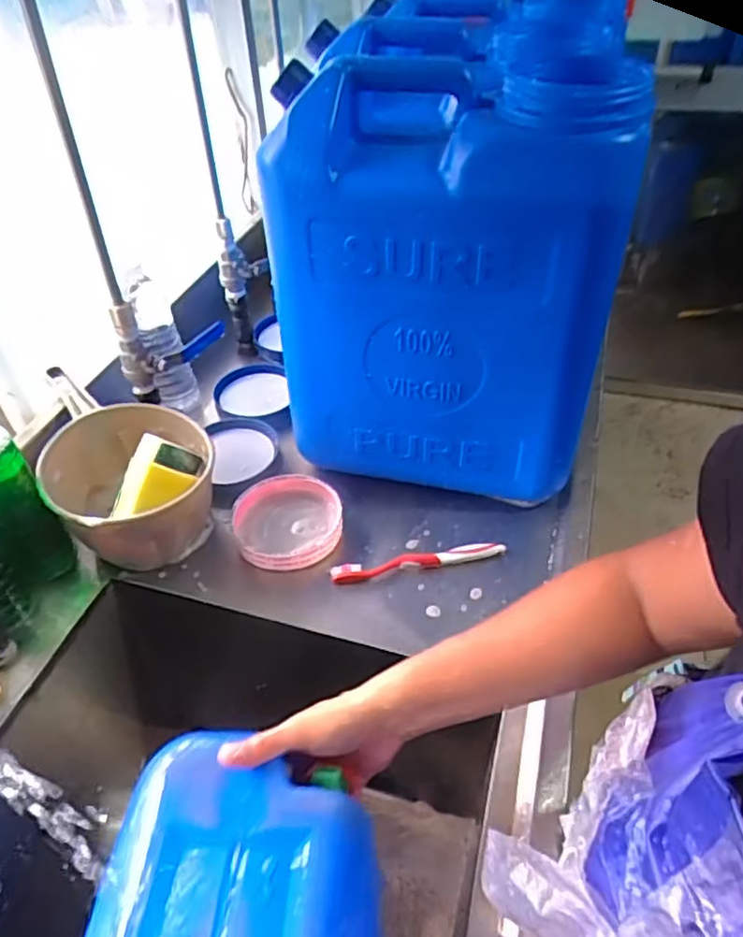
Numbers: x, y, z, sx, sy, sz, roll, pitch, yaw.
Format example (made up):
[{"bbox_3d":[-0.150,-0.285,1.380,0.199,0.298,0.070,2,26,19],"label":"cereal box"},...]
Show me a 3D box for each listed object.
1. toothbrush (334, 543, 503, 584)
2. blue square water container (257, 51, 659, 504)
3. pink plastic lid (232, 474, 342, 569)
[{"bbox_3d":[0.049,0.096,0.685,0.185,0.021,0.021,-10,43,-7],"label":"toothbrush"},{"bbox_3d":[0.075,-0.173,0.673,0.317,0.413,0.188,9,44,13],"label":"blue square water container"},{"bbox_3d":[-0.093,0.058,0.719,0.115,0.035,0.116,-2,42,2],"label":"pink plastic lid"}]

